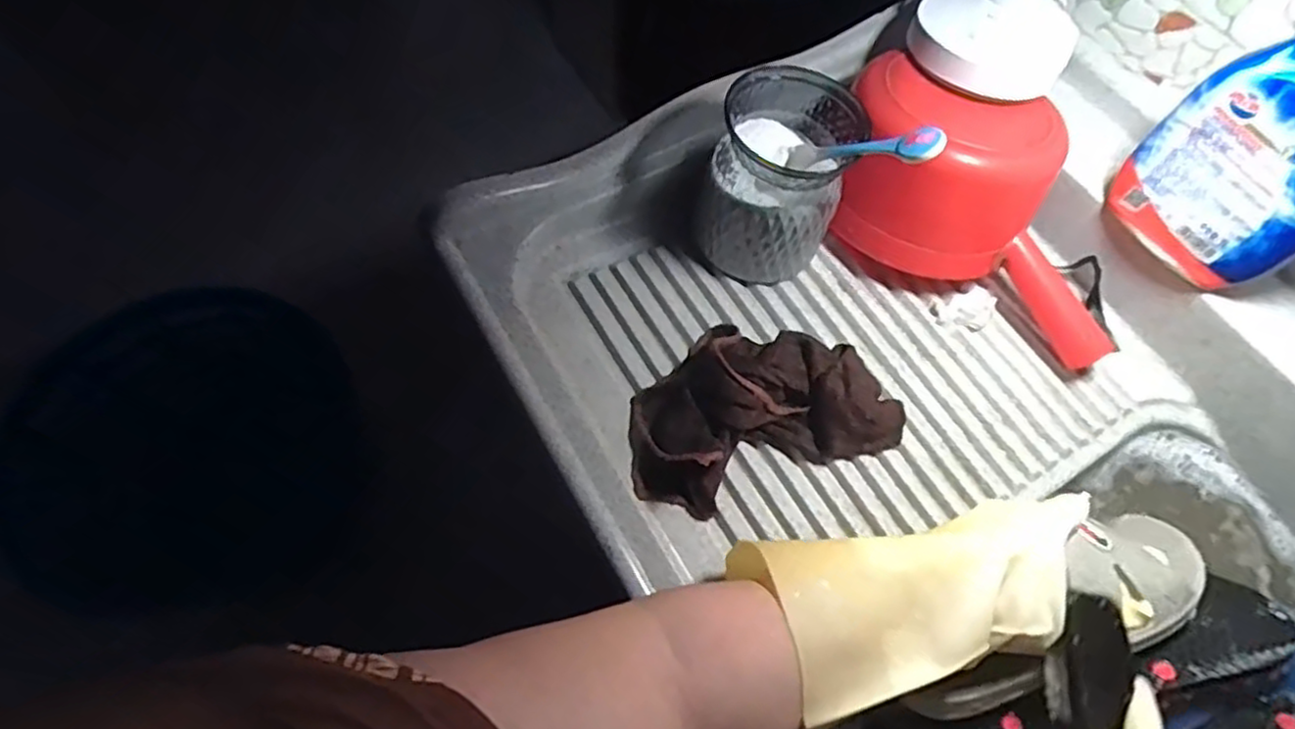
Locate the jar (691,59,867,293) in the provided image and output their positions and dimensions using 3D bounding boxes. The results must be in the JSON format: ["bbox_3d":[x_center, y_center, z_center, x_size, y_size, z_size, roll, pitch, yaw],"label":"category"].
[{"bbox_3d":[0.096,-0.136,0.512,0.098,0.113,0.109,27,66,10],"label":"jar"}]

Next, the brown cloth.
[{"bbox_3d":[0.072,0.023,0.470,0.184,0.049,0.118,-20,67,-11],"label":"brown cloth"}]

